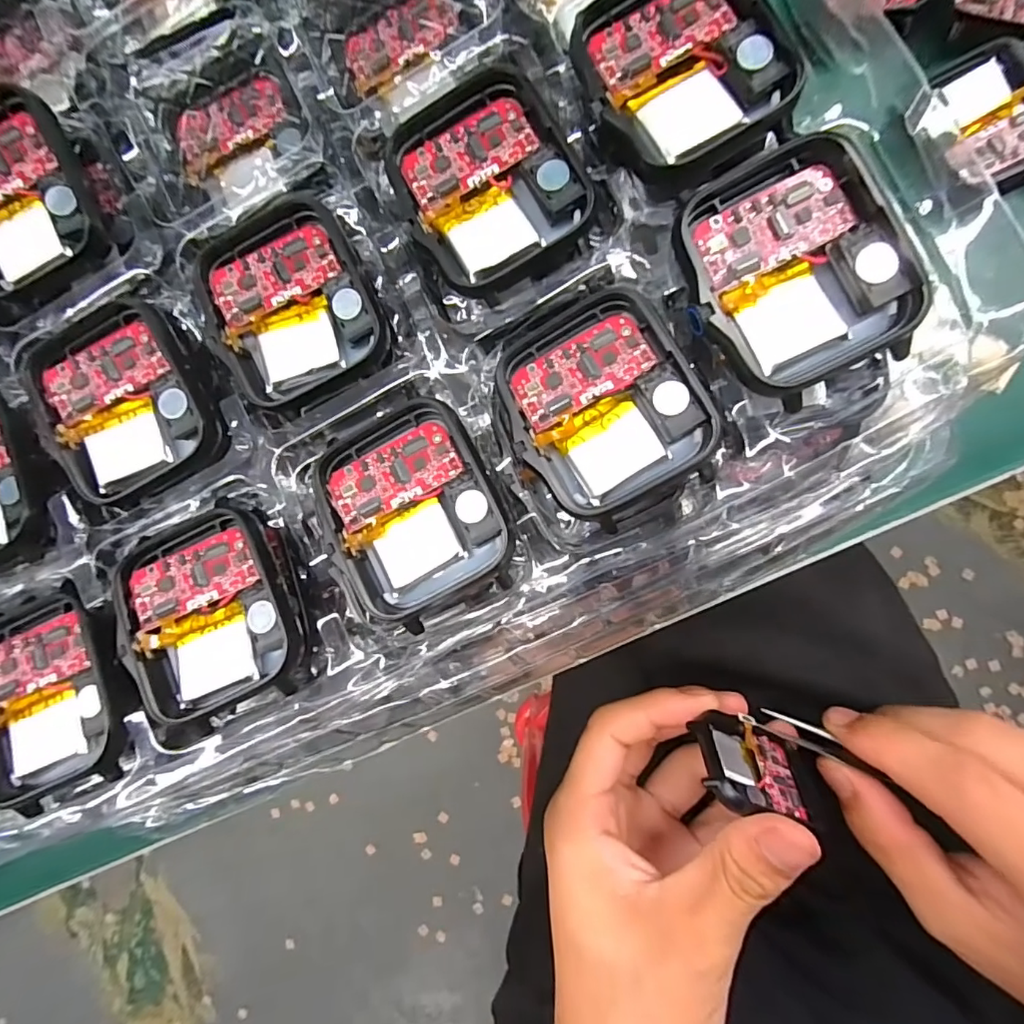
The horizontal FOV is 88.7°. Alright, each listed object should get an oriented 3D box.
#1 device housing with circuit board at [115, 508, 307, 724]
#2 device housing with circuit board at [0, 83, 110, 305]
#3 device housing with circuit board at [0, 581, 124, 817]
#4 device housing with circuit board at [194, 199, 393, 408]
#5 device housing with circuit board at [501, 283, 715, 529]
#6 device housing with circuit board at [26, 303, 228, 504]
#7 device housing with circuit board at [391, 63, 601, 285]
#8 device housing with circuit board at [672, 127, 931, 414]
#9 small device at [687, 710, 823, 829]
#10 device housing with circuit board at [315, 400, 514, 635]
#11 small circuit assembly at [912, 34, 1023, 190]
[{"bbox_3d":[-0.070,0.023,0.122,0.041,0.007,0.044,-21,84,5],"label":"device housing with circuit board"},{"bbox_3d":[-0.124,-0.079,0.130,0.037,0.011,0.046,-24,83,5],"label":"device housing with circuit board"},{"bbox_3d":[-0.113,0.045,0.127,0.037,0.007,0.046,-21,84,5],"label":"device housing with circuit board"},{"bbox_3d":[-0.052,-0.049,0.125,0.039,0.005,0.046,-23,84,5],"label":"device housing with circuit board"},{"bbox_3d":[0.019,-0.023,0.113,0.038,0.007,0.045,-25,83,4],"label":"device housing with circuit board"},{"bbox_3d":[-0.094,-0.028,0.129,0.043,0.005,0.045,-25,83,4],"label":"device housing with circuit board"},{"bbox_3d":[-0.005,-0.075,0.119,0.038,0.006,0.043,-28,83,4],"label":"device housing with circuit board"},{"bbox_3d":[0.056,-0.048,0.103,0.040,0.007,0.045,-26,83,4],"label":"device housing with circuit board"},{"bbox_3d":[0.090,0.092,0.190,0.048,0.035,0.006,19,124,-16],"label":"small device"},{"bbox_3d":[-0.023,0.000,0.118,0.039,0.005,0.045,-28,83,4],"label":"device housing with circuit board"},{"bbox_3d":[0.153,-0.128,0.168,0.035,0.010,0.042,-16,84,5],"label":"small circuit assembly"}]

